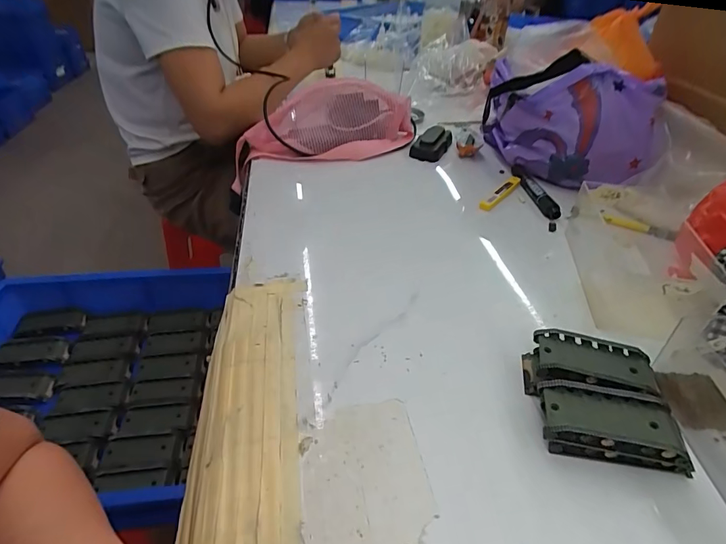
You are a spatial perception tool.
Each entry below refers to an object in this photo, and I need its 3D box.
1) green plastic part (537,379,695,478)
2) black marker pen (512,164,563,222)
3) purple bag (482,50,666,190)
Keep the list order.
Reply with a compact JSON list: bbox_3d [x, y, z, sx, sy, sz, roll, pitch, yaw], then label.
[{"bbox_3d":[0.182,0.113,0.303,0.103,0.036,0.046,9,40,9],"label":"green plastic part"},{"bbox_3d":[0.245,-0.120,0.599,0.023,0.023,0.144,-2,39,-4],"label":"black marker pen"},{"bbox_3d":[0.291,-0.213,0.601,0.240,0.165,0.098,22,43,23],"label":"purple bag"}]

